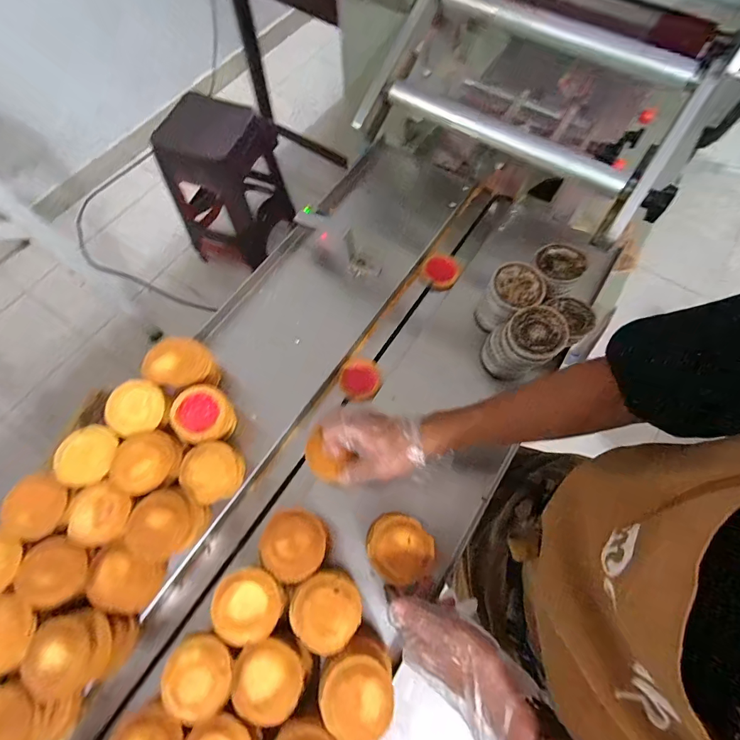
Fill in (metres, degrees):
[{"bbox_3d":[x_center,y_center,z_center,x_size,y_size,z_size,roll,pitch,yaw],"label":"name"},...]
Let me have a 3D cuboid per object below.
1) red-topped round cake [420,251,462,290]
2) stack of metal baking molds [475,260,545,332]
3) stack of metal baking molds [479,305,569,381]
[{"bbox_3d":[0.127,-0.178,0.698,0.066,0.018,0.068,0,67,0],"label":"red-topped round cake"},{"bbox_3d":[0.209,-0.103,0.589,0.072,0.086,0.079,36,71,14],"label":"stack of metal baking molds"},{"bbox_3d":[0.220,-0.036,0.566,0.084,0.102,0.077,41,73,16],"label":"stack of metal baking molds"}]

